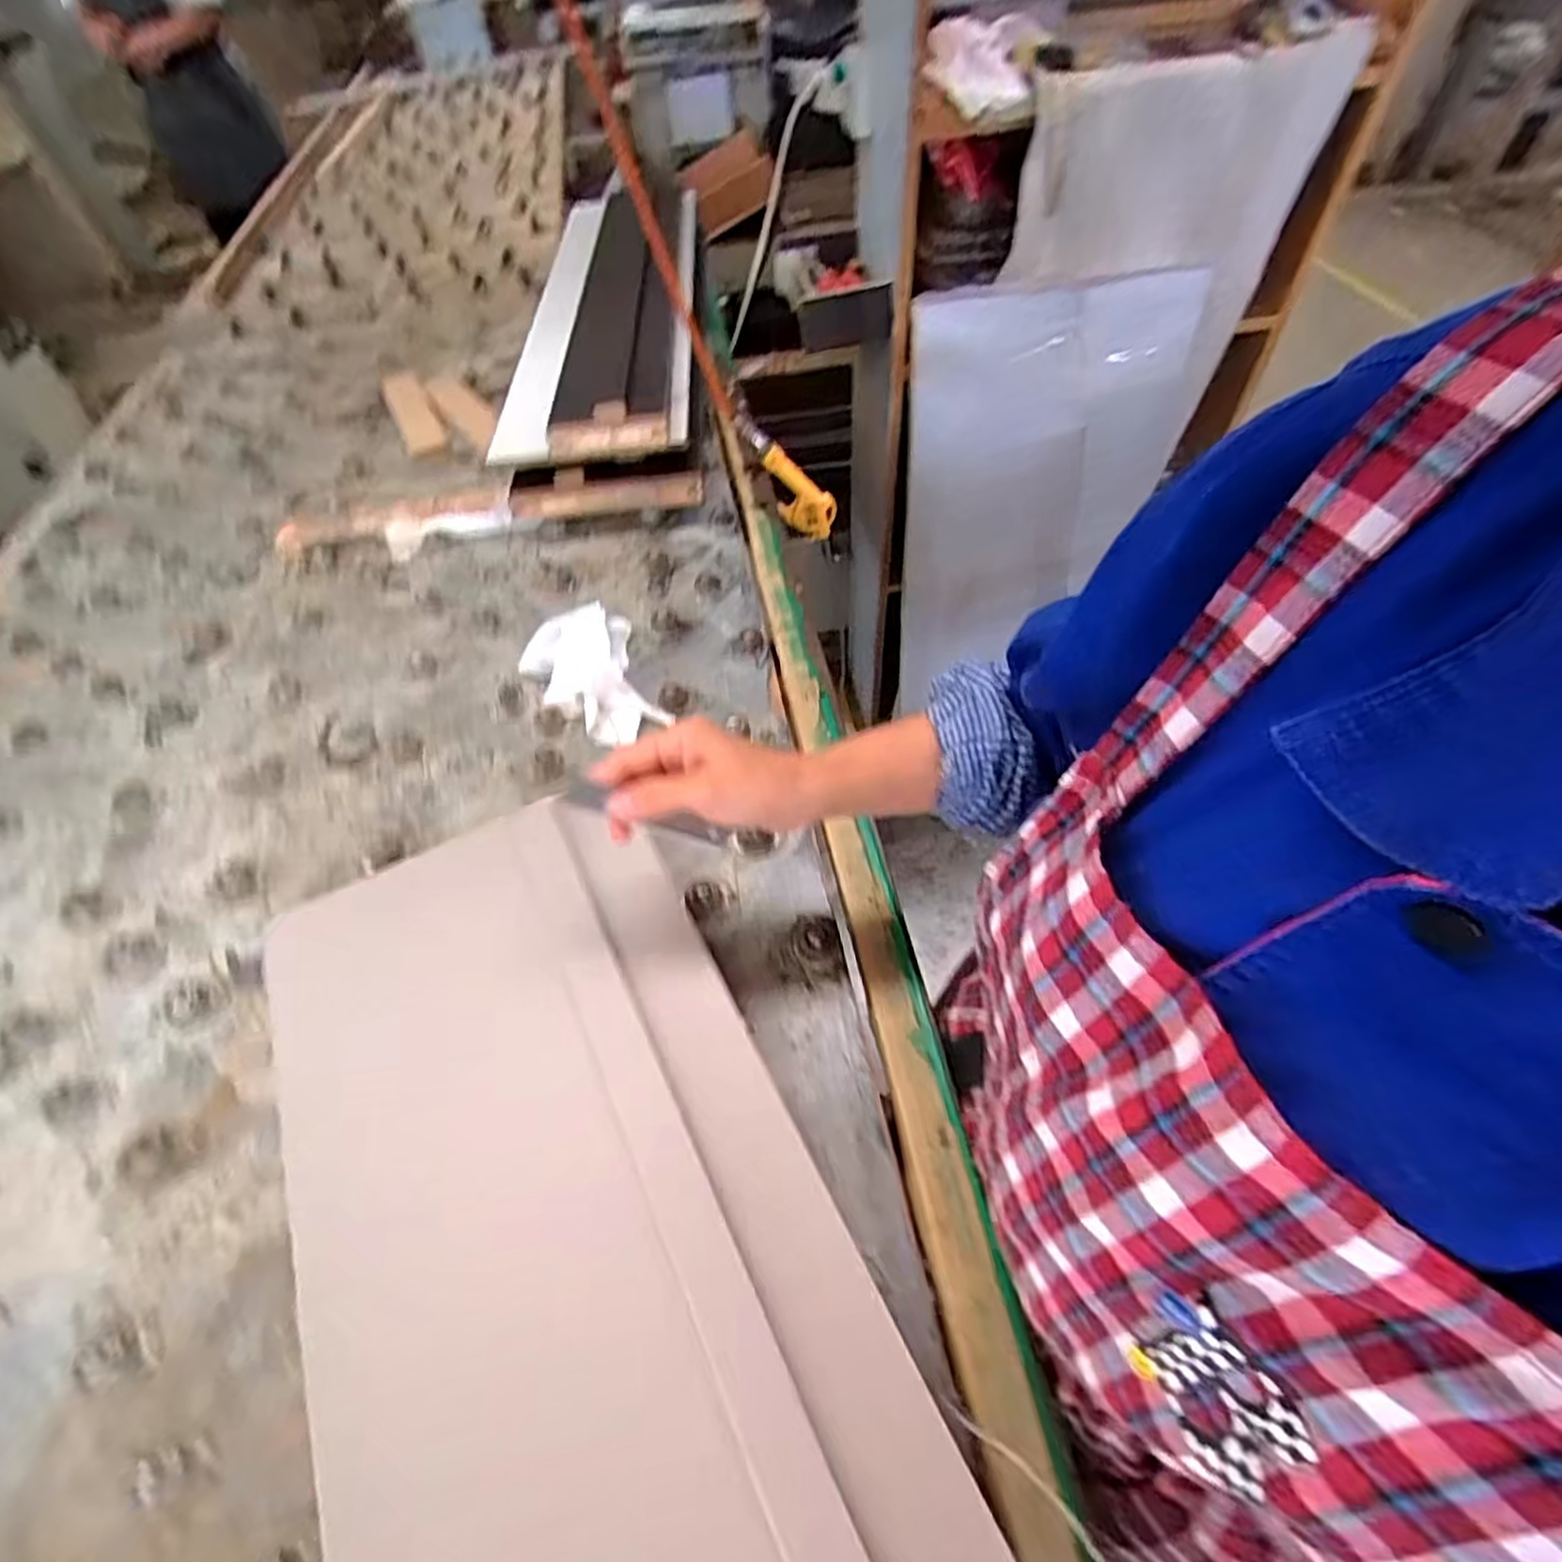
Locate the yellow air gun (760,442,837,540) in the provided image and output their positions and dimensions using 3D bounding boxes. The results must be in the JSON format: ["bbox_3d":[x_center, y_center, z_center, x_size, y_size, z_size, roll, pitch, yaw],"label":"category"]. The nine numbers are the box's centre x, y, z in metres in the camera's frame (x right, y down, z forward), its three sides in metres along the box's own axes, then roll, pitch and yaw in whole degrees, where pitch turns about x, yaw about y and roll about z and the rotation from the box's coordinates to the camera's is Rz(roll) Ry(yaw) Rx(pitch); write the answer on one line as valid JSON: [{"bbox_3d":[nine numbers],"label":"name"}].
[{"bbox_3d":[0.021,-0.366,0.914,0.068,0.148,0.029,-25,52,15],"label":"yellow air gun"}]

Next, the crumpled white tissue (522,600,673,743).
[{"bbox_3d":[-0.170,-0.096,0.655,0.097,0.027,0.158,-25,55,-13],"label":"crumpled white tissue"}]

